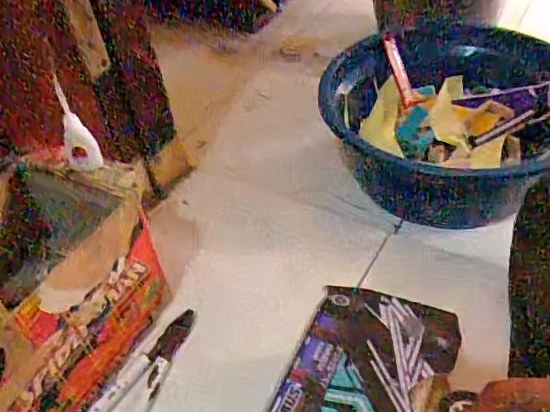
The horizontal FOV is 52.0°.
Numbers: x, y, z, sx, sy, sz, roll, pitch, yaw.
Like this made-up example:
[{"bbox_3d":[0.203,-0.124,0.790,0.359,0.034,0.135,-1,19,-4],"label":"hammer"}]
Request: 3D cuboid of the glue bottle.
[{"bbox_3d":[-0.203,-0.078,0.570,0.032,0.104,0.024,-23,46,-16],"label":"glue bottle"}]

